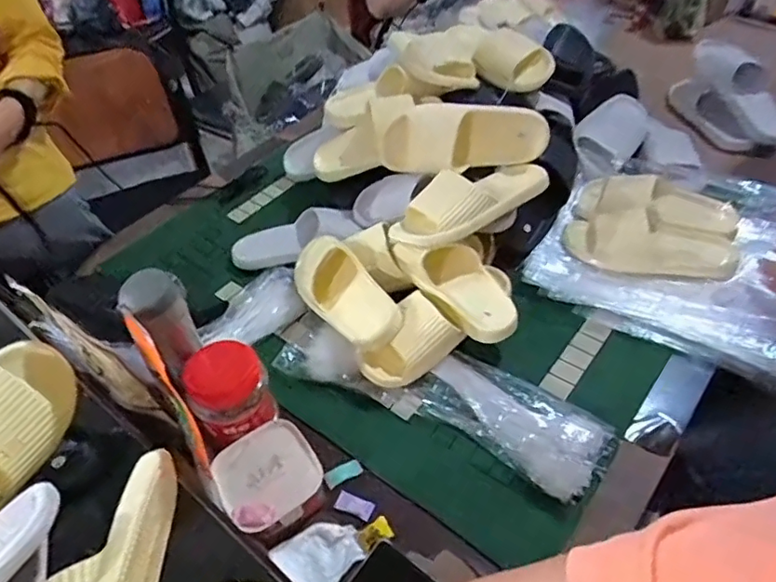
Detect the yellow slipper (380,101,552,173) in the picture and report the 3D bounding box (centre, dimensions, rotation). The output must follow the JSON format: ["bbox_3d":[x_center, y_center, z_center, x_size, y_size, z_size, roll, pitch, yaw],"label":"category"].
[{"bbox_3d":[0.125,-0.253,0.924,0.266,0.106,0.065,5,46,7],"label":"yellow slipper"}]

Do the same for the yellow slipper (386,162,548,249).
[{"bbox_3d":[0.135,-0.140,0.850,0.264,0.085,0.105,-24,49,-19],"label":"yellow slipper"}]

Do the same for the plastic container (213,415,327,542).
[{"bbox_3d":[-0.140,0.224,0.661,0.110,0.062,0.120,-28,51,-23],"label":"plastic container"}]

